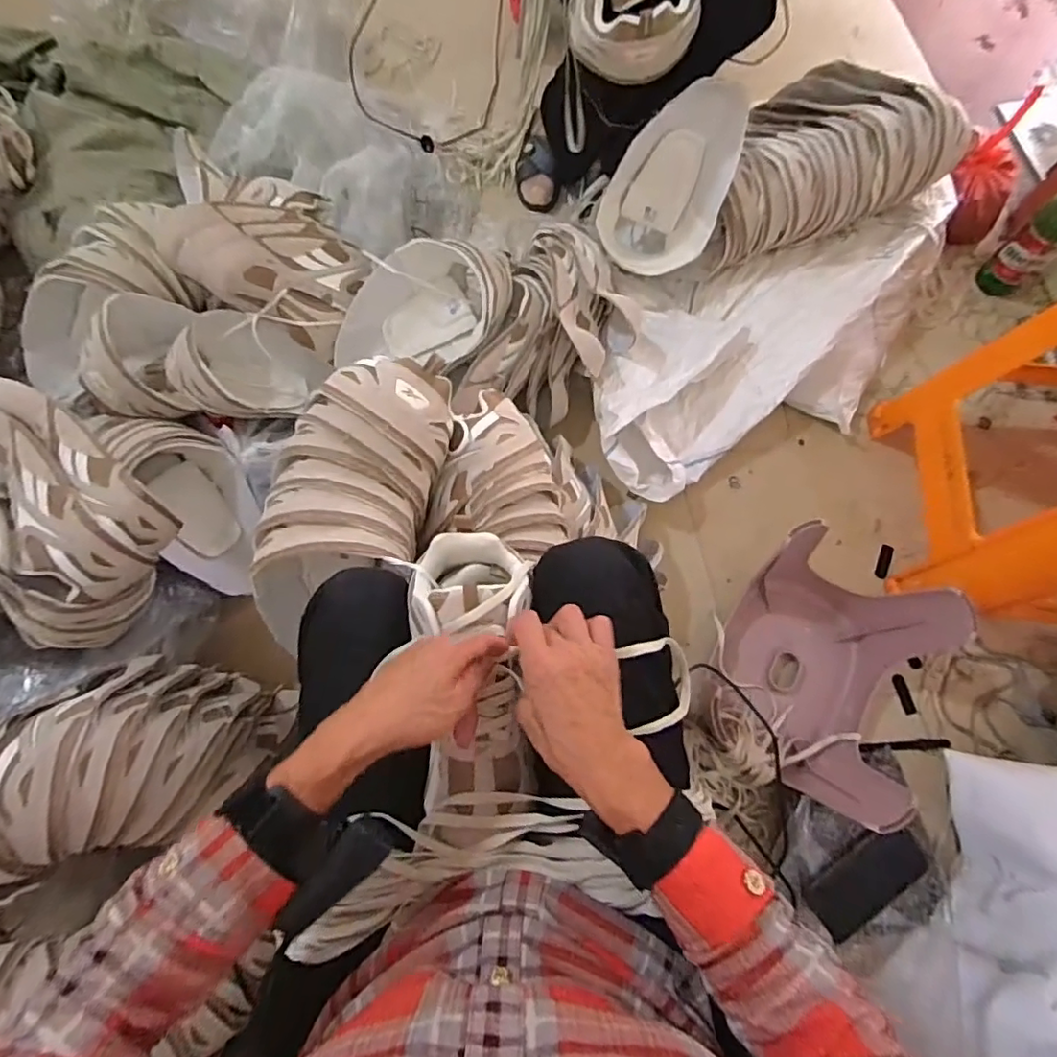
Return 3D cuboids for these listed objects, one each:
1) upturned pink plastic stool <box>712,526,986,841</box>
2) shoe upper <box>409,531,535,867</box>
[{"bbox_3d":[0.386,0.192,0.776,0.236,0.189,0.291,29,76,7],"label":"upturned pink plastic stool"},{"bbox_3d":[-0.049,0.125,0.478,0.099,0.074,0.246,-3,77,-1],"label":"shoe upper"}]

